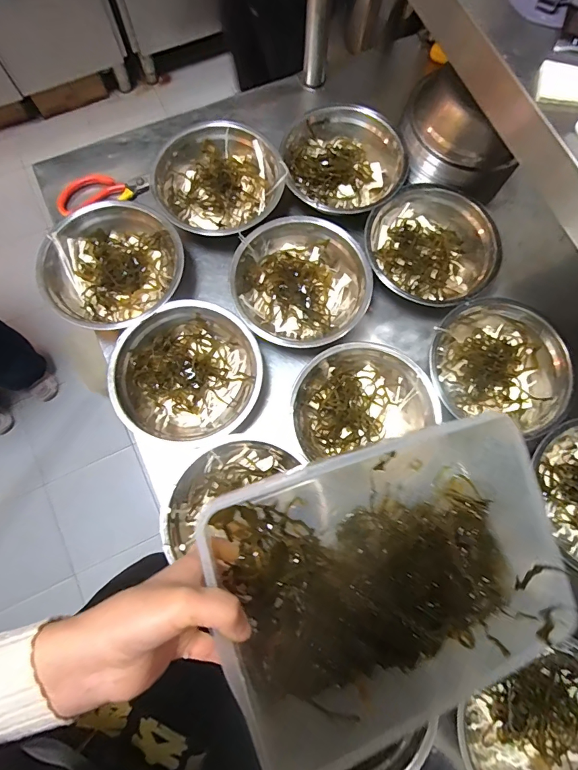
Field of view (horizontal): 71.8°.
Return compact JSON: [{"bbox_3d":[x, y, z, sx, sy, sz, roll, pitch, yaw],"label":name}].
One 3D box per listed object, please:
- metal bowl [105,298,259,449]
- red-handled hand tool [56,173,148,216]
[{"bbox_3d":[-0.130,-0.015,0.541,0.186,0.064,0.186,0,77,-2],"label":"metal bowl"},{"bbox_3d":[-0.290,-0.304,0.621,0.141,0.019,0.053,-23,78,-7],"label":"red-handled hand tool"}]

